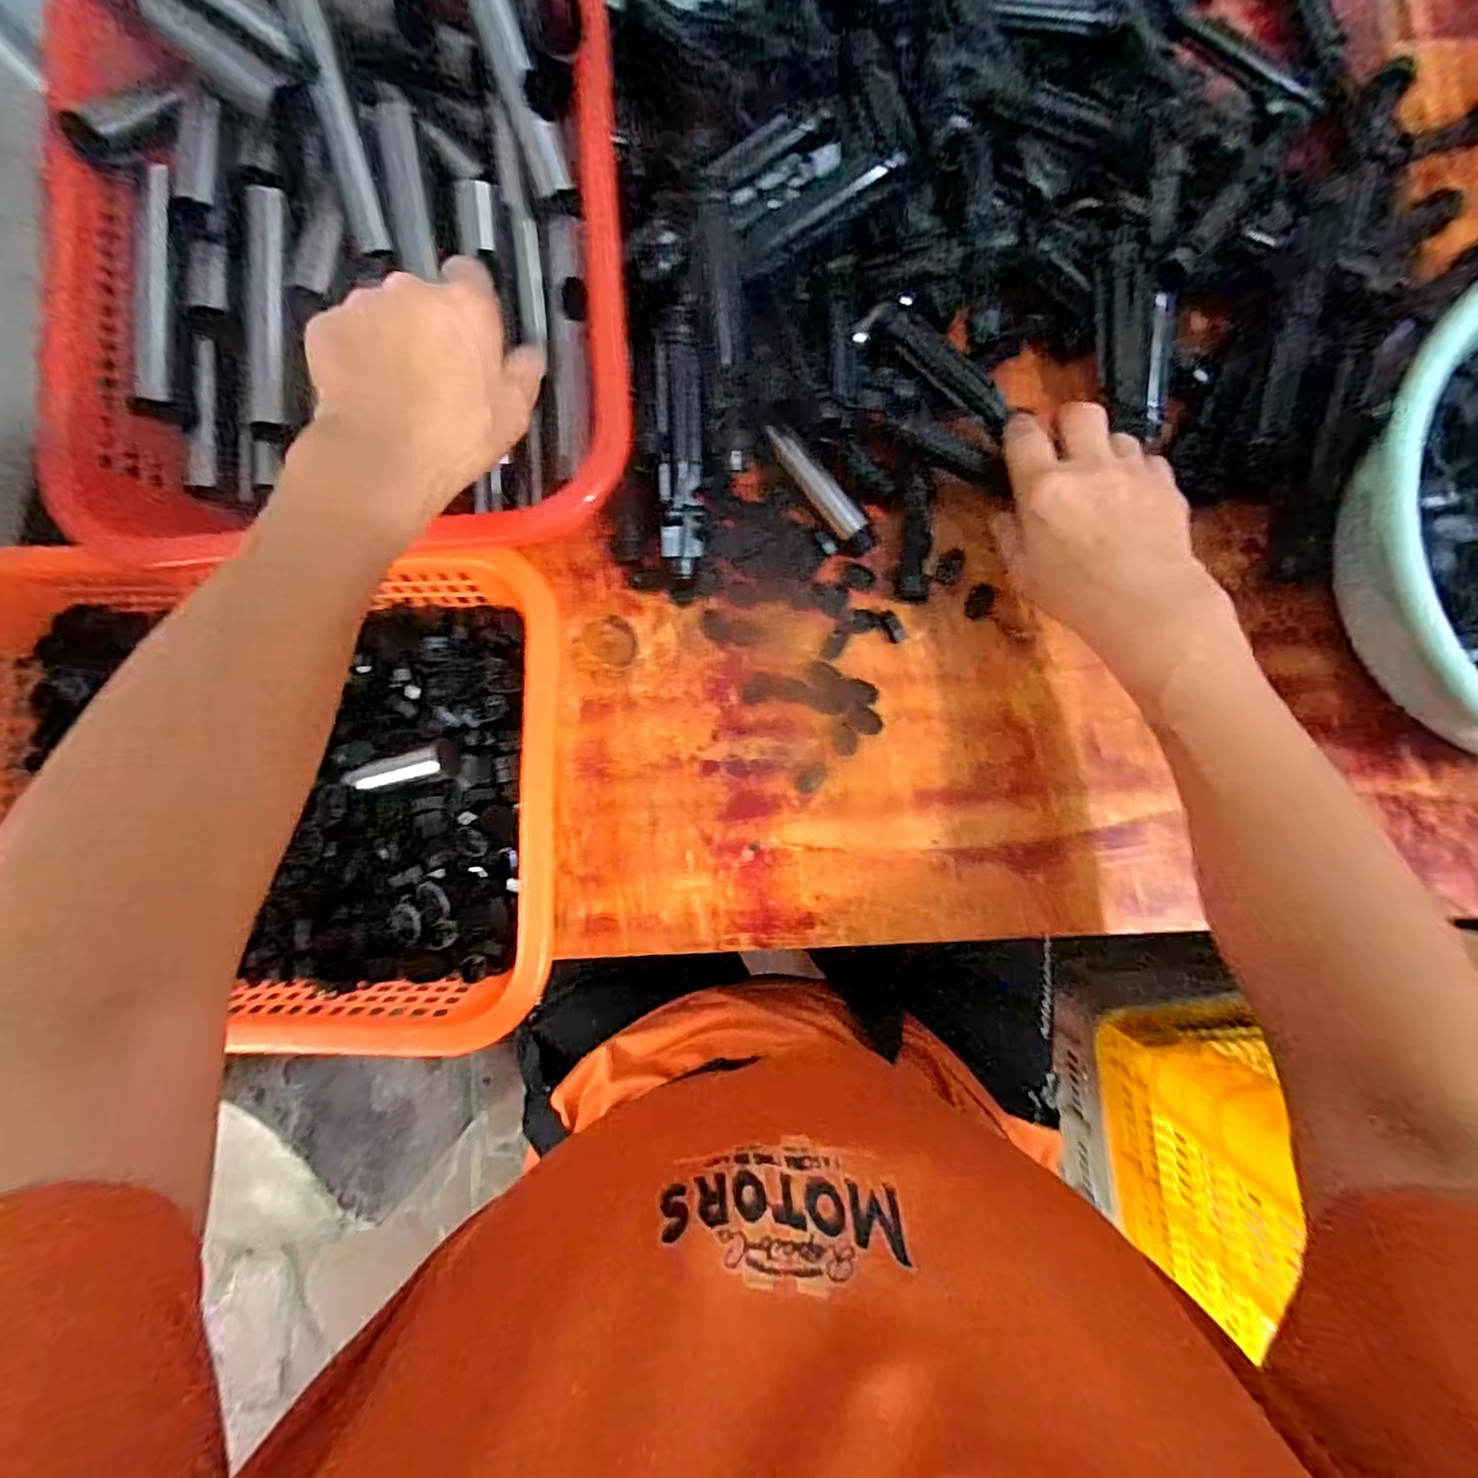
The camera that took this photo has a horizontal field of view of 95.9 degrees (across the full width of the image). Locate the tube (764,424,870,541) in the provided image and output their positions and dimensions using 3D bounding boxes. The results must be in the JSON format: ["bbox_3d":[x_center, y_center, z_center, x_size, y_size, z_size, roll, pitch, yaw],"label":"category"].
[{"bbox_3d":[0.047,-0.157,0.411,0.019,0.022,0.079,-41,85,-1],"label":"tube"}]

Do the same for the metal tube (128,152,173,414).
[{"bbox_3d":[-0.325,-0.248,0.370,0.022,0.021,0.139,-3,86,2],"label":"metal tube"}]

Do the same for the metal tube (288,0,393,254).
[{"bbox_3d":[-0.219,-0.340,0.362,0.018,0.012,0.140,-13,98,1],"label":"metal tube"}]

